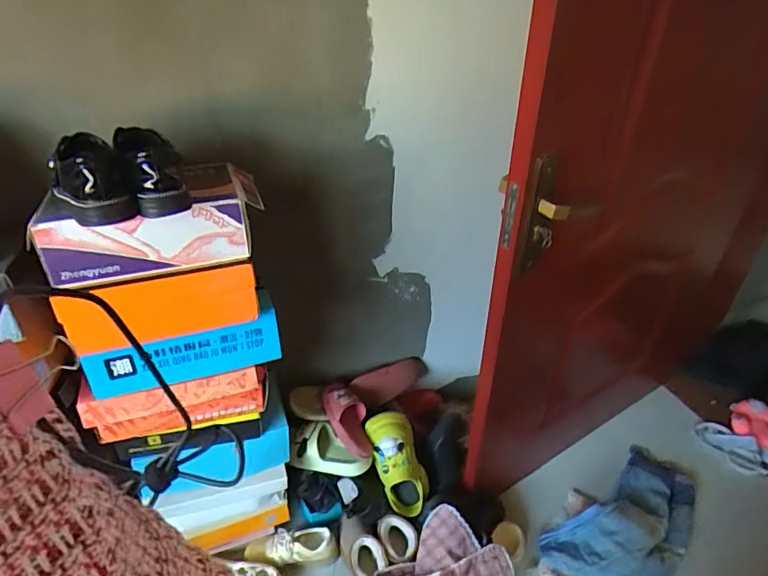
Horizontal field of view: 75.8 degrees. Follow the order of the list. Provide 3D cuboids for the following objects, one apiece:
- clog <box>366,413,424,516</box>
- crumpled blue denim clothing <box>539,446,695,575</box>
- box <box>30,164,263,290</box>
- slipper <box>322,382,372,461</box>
[{"bbox_3d":[0.036,0.463,1.287,0.104,0.275,0.078,-19,11,-23],"label":"clog"},{"bbox_3d":[0.666,0.623,1.330,0.308,0.125,0.555,27,45,32],"label":"crumpled blue denim clothing"},{"bbox_3d":[-0.374,-0.123,0.815,0.320,0.117,0.213,-13,38,-15],"label":"box"},{"bbox_3d":[-0.090,0.347,1.300,0.100,0.061,0.205,-23,81,-27],"label":"slipper"}]

